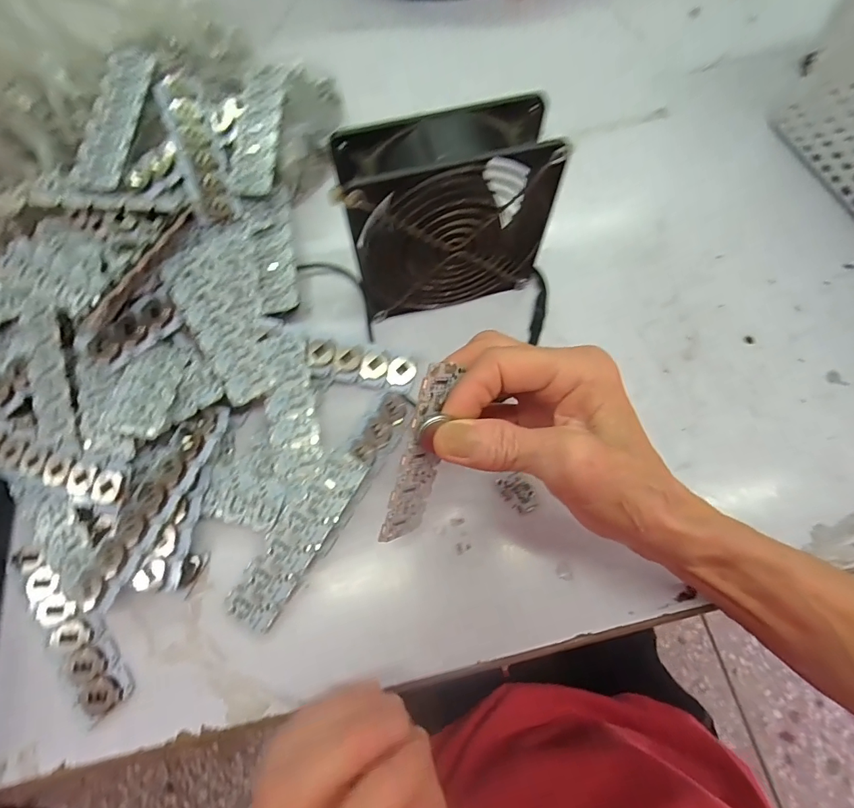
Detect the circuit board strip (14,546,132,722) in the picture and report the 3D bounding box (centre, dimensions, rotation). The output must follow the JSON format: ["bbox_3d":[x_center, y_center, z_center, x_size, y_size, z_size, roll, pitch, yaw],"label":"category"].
[{"bbox_3d":[-0.199,0.120,0.246,0.025,0.008,0.107,-39,74,-13],"label":"circuit board strip"}]

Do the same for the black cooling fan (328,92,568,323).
[{"bbox_3d":[0.012,-0.110,0.274,0.119,0.118,0.044,-13,70,-5],"label":"black cooling fan"}]

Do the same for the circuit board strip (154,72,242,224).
[{"bbox_3d":[-0.159,-0.179,0.309,0.029,0.010,0.114,-20,84,-7],"label":"circuit board strip"}]

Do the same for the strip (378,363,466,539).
[{"bbox_3d":[-0.001,0.024,0.206,0.004,0.029,0.087,28,109,37],"label":"strip"}]

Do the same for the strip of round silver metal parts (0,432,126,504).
[{"bbox_3d":[-0.221,0.037,0.259,0.103,0.005,0.020,13,86,13],"label":"strip of round silver metal parts"}]

